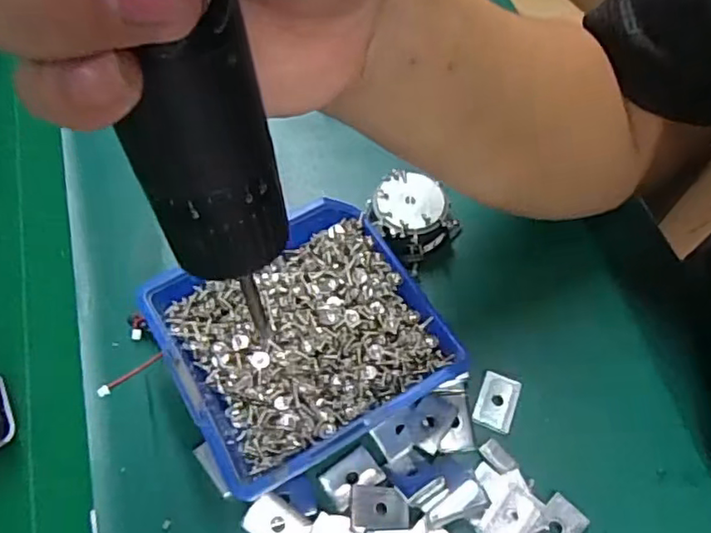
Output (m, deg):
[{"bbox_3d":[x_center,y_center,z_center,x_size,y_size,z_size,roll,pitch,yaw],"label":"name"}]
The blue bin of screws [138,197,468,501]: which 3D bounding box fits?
[{"bbox_3d":[-0.024,0.040,0.302,0.123,0.057,0.114,-30,64,-18],"label":"blue bin of screws"}]

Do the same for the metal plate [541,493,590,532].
[{"bbox_3d":[0.098,0.120,0.285,0.019,0.004,0.018,41,74,20],"label":"metal plate"}]

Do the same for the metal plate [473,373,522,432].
[{"bbox_3d":[0.074,0.070,0.315,0.020,0.005,0.030,20,60,10],"label":"metal plate"}]

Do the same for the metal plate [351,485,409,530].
[{"bbox_3d":[0.012,0.113,0.285,0.027,0.004,0.020,0,59,-2],"label":"metal plate"}]

